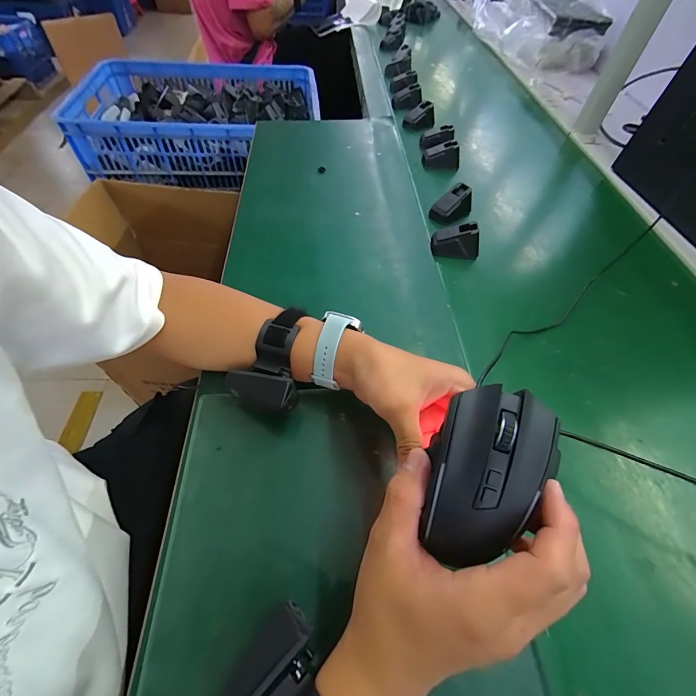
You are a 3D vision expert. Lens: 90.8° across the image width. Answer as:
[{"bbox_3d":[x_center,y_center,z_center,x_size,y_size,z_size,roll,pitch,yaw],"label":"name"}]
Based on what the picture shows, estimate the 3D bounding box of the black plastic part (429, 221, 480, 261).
[{"bbox_3d":[0.156,-0.155,0.496,0.066,0.047,0.026,9,55,3],"label":"black plastic part"}]

